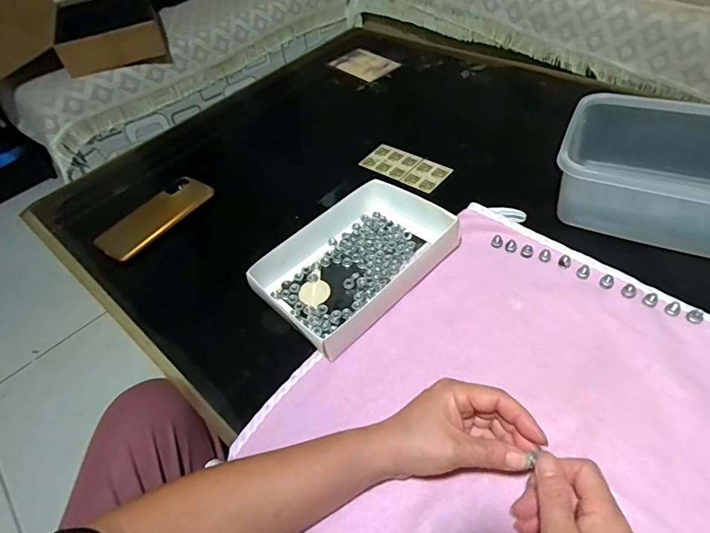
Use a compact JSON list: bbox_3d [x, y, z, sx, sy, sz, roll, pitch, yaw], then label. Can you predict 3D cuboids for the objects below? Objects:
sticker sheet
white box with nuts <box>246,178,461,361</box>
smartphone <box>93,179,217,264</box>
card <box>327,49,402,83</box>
[{"bbox_3d":[0.073,-0.142,0.633,0.120,0.004,0.065,31,59,30],"label":"sticker sheet"},{"bbox_3d":[0.006,-0.010,0.498,0.223,0.045,0.137,-39,55,-24],"label":"white box with nuts"},{"bbox_3d":[-0.266,-0.068,0.589,0.066,0.016,0.157,26,57,28],"label":"smartphone"},{"bbox_3d":[0.016,-0.384,0.846,0.090,0.007,0.119,-37,54,-26],"label":"card"}]

